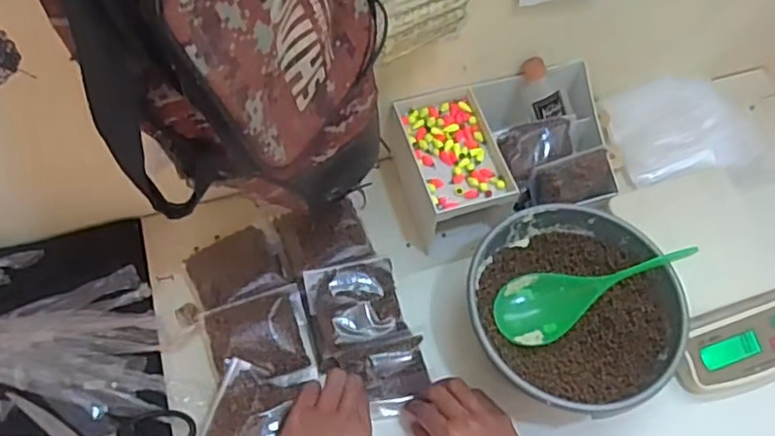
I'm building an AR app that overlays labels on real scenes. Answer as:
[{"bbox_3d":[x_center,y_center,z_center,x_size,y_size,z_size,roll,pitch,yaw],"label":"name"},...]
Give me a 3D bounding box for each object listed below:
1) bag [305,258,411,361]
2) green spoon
[{"bbox_3d":[-0.032,0.092,0.662,0.090,0.041,0.088,-12,63,-9],"label":"bag"},{"bbox_3d":[0.195,0.067,0.615,0.186,0.025,0.066,-22,62,12],"label":"green spoon"}]

